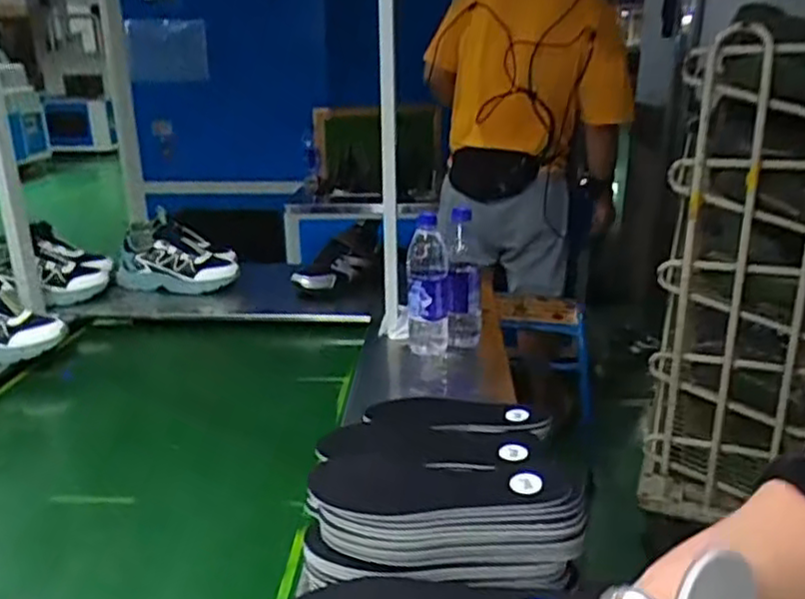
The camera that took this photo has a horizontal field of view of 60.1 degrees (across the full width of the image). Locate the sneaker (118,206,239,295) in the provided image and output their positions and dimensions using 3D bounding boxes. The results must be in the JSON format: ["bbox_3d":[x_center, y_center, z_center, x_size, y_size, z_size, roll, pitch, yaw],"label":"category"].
[{"bbox_3d":[-0.438,-0.087,1.363,0.234,0.120,0.090,3,20,8],"label":"sneaker"}]

